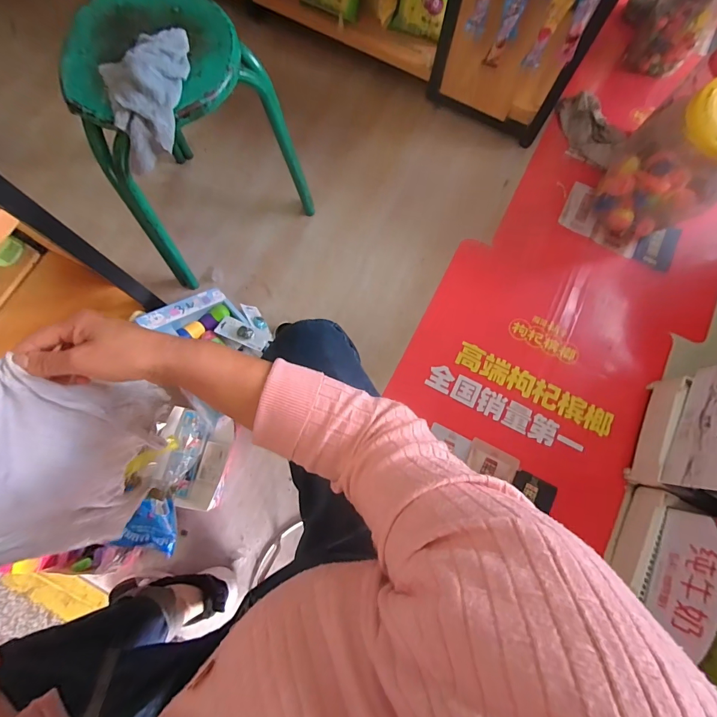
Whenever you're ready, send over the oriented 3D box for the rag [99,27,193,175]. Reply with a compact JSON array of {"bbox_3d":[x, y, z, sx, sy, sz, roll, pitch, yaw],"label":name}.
[{"bbox_3d":[-0.315,-0.389,0.548,0.110,0.058,0.204,16,95,2],"label":"rag"}]

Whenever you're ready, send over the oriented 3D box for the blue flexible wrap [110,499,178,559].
[{"bbox_3d":[-0.385,0.310,0.695,0.092,0.042,0.100,13,77,1],"label":"blue flexible wrap"}]

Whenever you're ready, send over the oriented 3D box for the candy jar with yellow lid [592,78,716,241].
[{"bbox_3d":[0.752,-0.451,0.871,0.220,0.334,0.180,-13,77,-5],"label":"candy jar with yellow lid"}]

